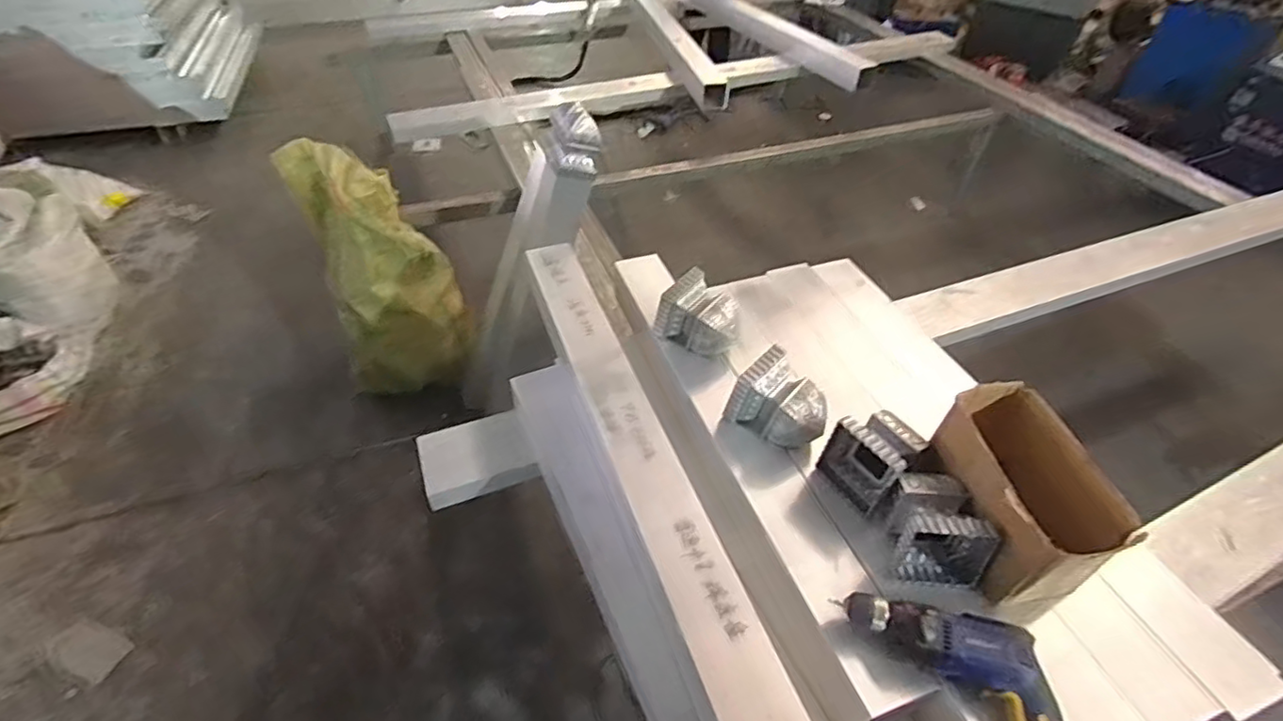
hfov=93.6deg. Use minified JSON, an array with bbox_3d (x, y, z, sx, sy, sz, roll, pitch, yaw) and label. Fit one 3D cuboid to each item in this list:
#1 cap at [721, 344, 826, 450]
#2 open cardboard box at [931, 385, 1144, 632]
[{"bbox_3d":[0.227,0.066,0.970,0.150,0.113,0.100,27,50,23],"label":"cap"},{"bbox_3d":[0.509,0.182,0.826,0.140,0.156,0.255,-5,45,-7],"label":"open cardboard box"}]

